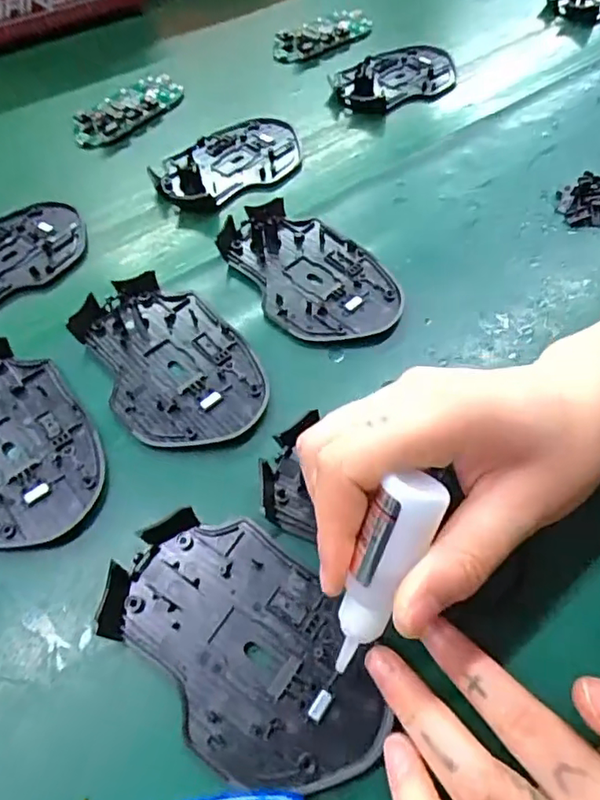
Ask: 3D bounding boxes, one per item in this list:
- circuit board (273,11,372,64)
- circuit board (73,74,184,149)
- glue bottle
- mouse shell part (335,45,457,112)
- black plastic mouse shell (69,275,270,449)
[{"bbox_3d":[0.021,-0.320,0.491,0.095,0.013,0.040,-34,62,-19],"label":"circuit board"},{"bbox_3d":[-0.135,-0.227,0.435,0.043,0.013,0.097,28,61,18],"label":"circuit board"},{"bbox_3d":[0.026,0.058,0.183,0.020,0.070,0.017,23,16,16],"label":"glue bottle"},{"bbox_3d":[0.080,-0.262,0.453,0.117,0.012,0.074,-31,61,-18],"label":"mouse shell part"},{"bbox_3d":[-0.067,-0.023,0.289,0.072,0.012,0.111,-28,60,-16],"label":"black plastic mouse shell"}]

